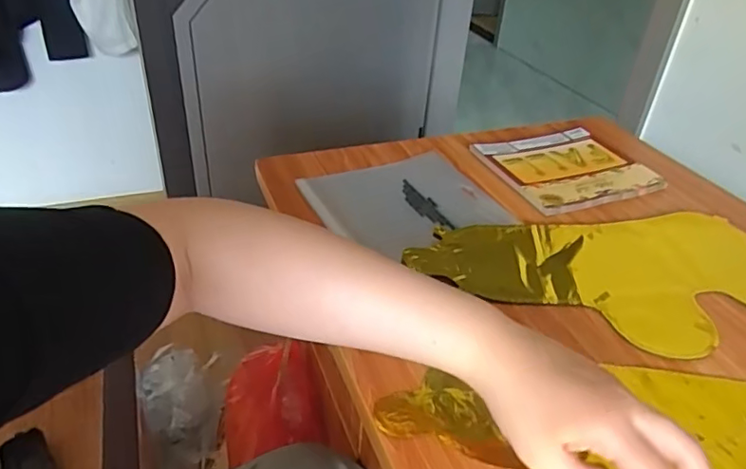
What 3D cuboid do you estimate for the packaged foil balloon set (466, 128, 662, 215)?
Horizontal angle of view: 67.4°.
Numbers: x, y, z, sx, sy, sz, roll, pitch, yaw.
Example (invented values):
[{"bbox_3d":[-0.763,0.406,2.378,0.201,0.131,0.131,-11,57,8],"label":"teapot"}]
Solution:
[{"bbox_3d":[0.245,-0.093,0.727,0.188,0.007,0.171,-13,38,-20],"label":"packaged foil balloon set"}]

